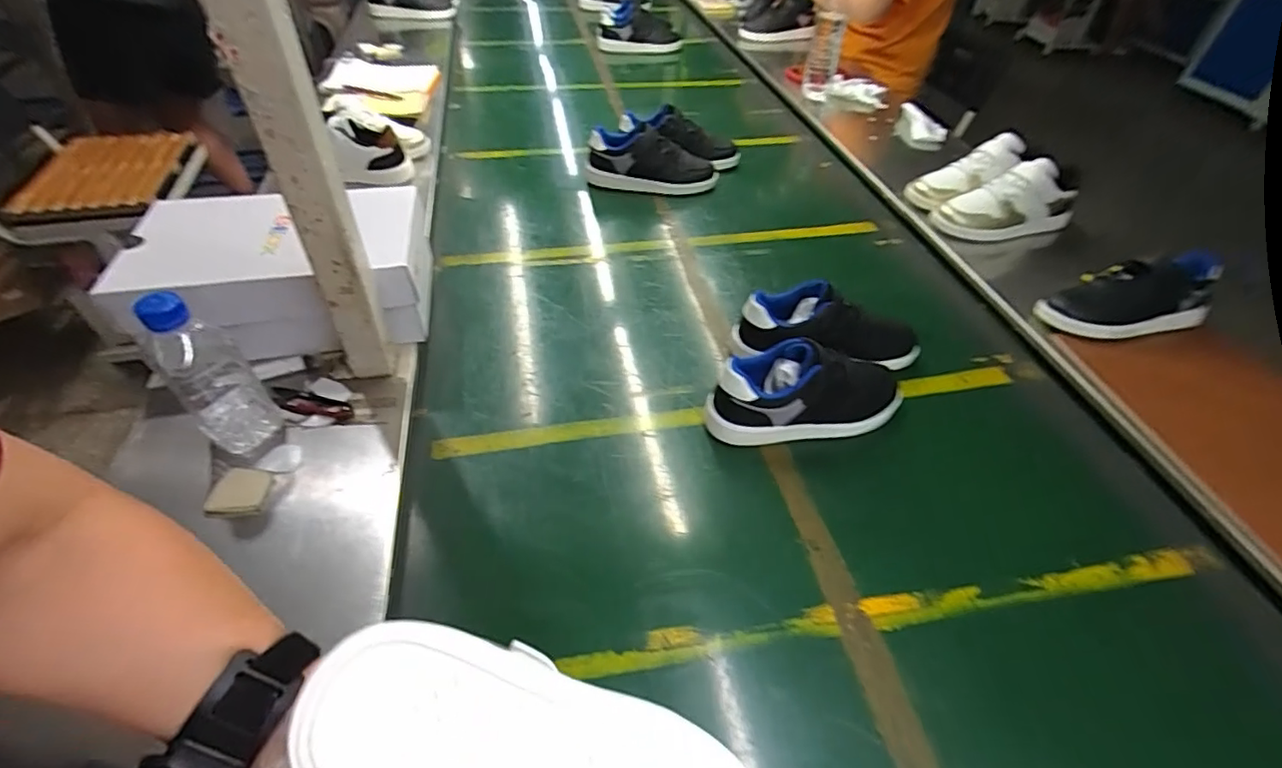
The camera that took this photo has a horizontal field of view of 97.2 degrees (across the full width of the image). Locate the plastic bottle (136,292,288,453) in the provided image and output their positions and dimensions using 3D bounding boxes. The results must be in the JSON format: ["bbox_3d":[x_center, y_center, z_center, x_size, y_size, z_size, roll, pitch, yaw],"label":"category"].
[{"bbox_3d":[-0.392,-0.013,0.513,0.067,0.161,0.060,35,53,28],"label":"plastic bottle"}]

